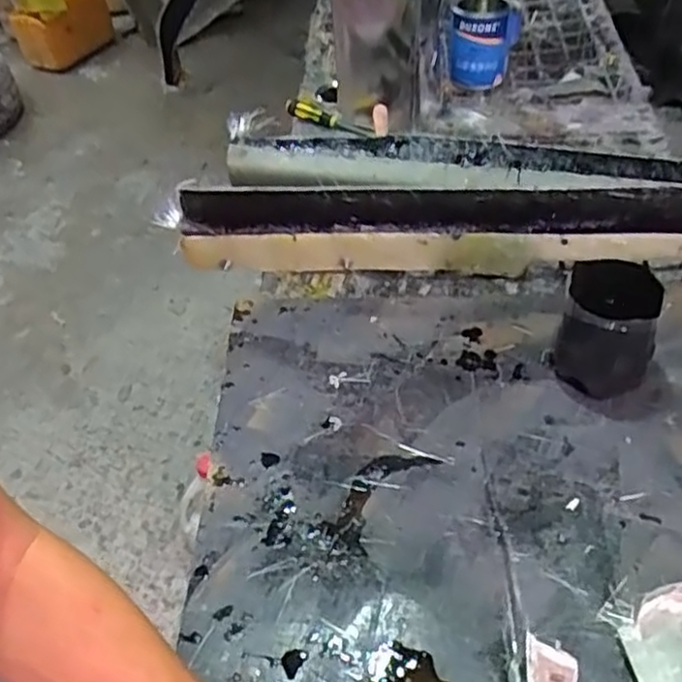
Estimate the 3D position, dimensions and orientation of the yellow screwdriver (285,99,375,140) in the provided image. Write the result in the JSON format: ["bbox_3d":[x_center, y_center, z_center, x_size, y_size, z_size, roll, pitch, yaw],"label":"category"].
[{"bbox_3d":[-0.027,-0.384,1.239,0.211,0.025,0.030,31,56,32],"label":"yellow screwdriver"}]

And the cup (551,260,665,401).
[{"bbox_3d":[0.287,-0.010,0.776,0.090,0.129,0.115,14,49,19],"label":"cup"}]

